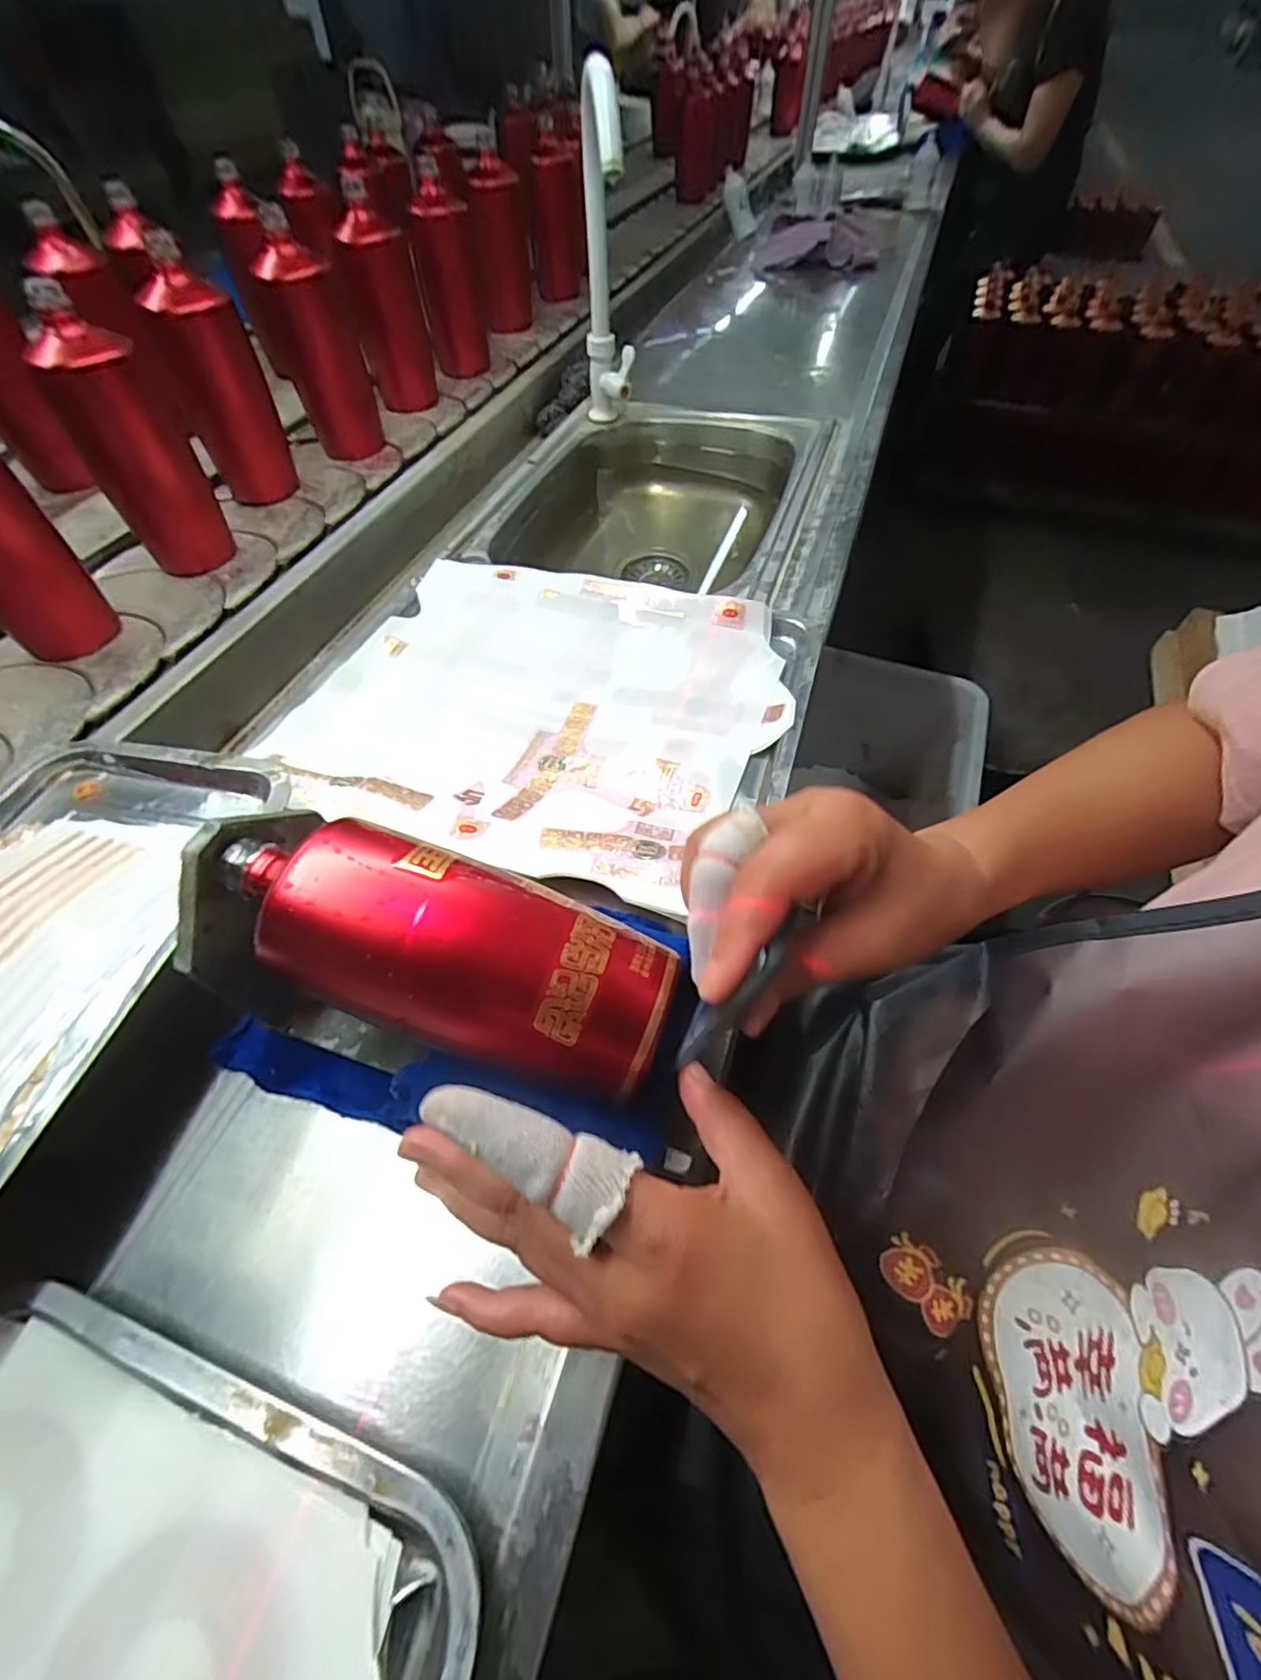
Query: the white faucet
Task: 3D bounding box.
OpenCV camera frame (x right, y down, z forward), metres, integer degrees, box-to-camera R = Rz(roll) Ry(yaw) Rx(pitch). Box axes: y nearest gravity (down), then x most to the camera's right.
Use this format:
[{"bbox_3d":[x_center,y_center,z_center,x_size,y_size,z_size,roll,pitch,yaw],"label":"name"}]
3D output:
[{"bbox_3d":[-0.024,-0.633,0.684,0.052,0.309,0.109,-3,77,-2],"label":"white faucet"}]

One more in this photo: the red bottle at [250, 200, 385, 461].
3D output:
[{"bbox_3d":[-0.347,-0.547,0.687,0.082,0.191,0.066,-15,57,-11],"label":"red bottle"}]

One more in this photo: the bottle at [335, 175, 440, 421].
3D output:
[{"bbox_3d":[-0.301,-0.653,0.761,0.077,0.187,0.079,-15,57,-11],"label":"bottle"}]

